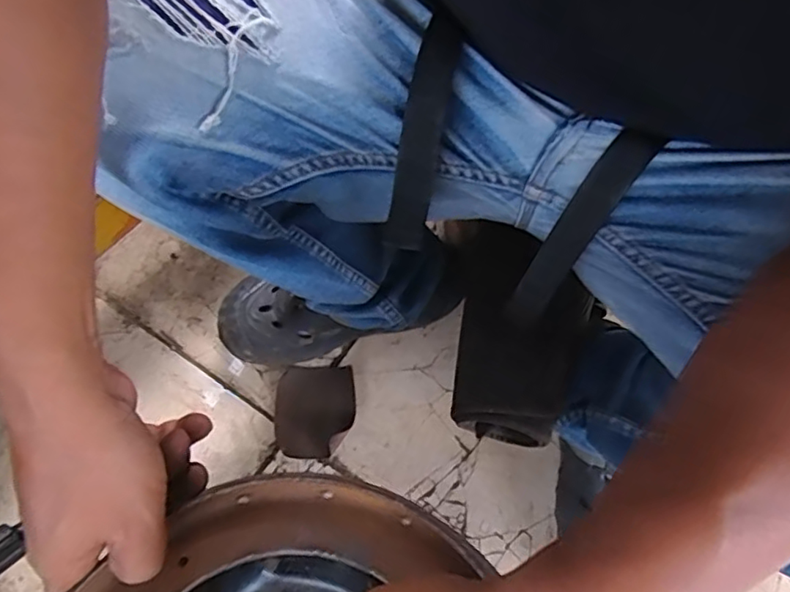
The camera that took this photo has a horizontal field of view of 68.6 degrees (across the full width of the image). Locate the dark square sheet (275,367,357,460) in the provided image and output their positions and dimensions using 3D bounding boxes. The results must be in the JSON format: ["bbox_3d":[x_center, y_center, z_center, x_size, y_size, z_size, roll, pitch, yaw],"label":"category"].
[{"bbox_3d":[-0.088,0.128,0.641,0.086,0.013,0.098,-3,68,1],"label":"dark square sheet"}]

